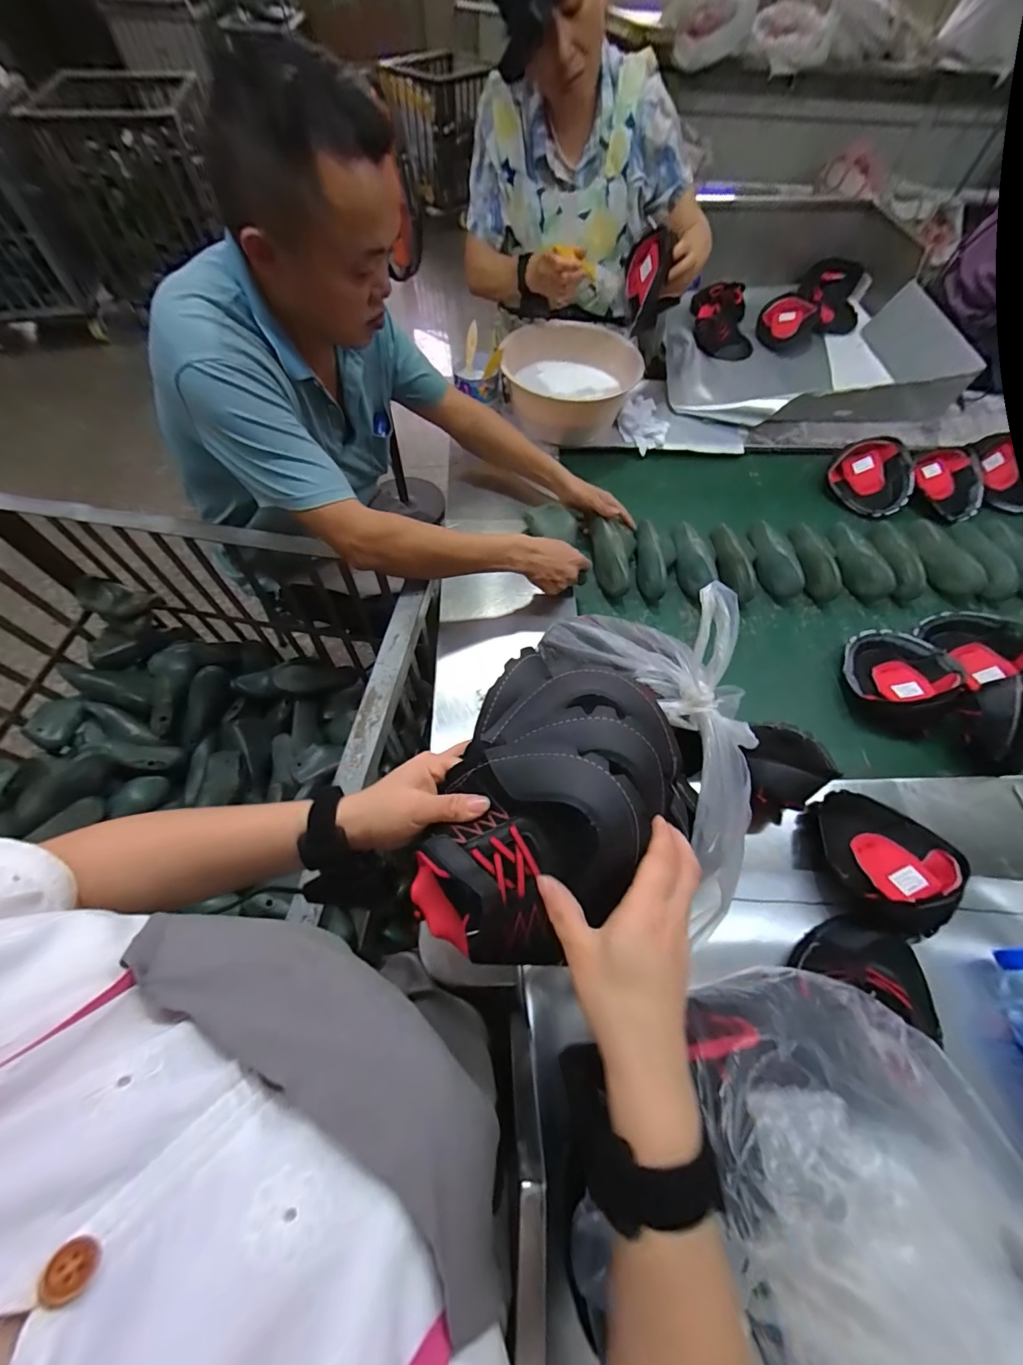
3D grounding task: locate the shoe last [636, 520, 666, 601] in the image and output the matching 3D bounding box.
[{"bbox_3d":[0.269,-0.241,0.894,0.053,0.054,0.177,-2,75,-3],"label":"shoe last"}]

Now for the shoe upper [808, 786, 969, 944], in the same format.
[{"bbox_3d":[0.492,0.235,0.607,0.156,0.080,0.169,1,62,-1],"label":"shoe upper"}]

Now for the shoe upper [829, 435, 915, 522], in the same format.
[{"bbox_3d":[0.793,-0.452,1.014,0.148,0.063,0.187,3,62,0],"label":"shoe upper"}]

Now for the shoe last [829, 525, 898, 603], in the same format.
[{"bbox_3d":[0.679,-0.243,0.905,0.063,0.060,0.179,1,62,-1],"label":"shoe last"}]

